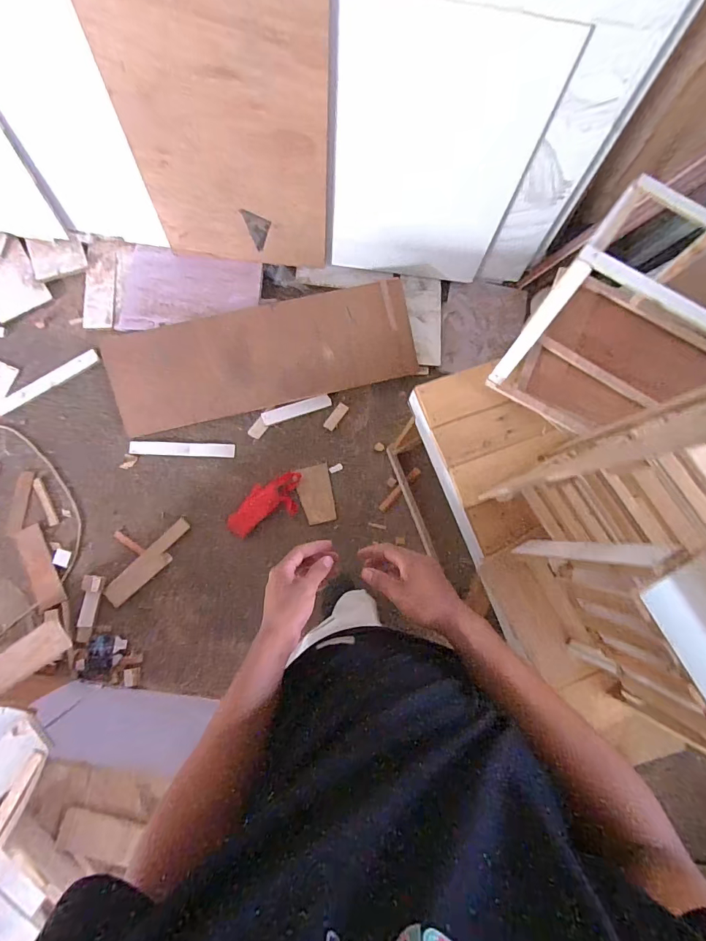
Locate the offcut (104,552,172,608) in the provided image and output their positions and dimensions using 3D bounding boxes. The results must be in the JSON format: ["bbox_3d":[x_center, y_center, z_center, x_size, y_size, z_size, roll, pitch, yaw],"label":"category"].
[{"bbox_3d":[-0.684,0.333,1.327,0.212,0.011,0.071,-43,93,-16],"label":"offcut"}]

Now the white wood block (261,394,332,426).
[{"bbox_3d":[-0.194,-0.209,1.442,0.238,0.023,0.047,-18,84,-4],"label":"white wood block"}]

